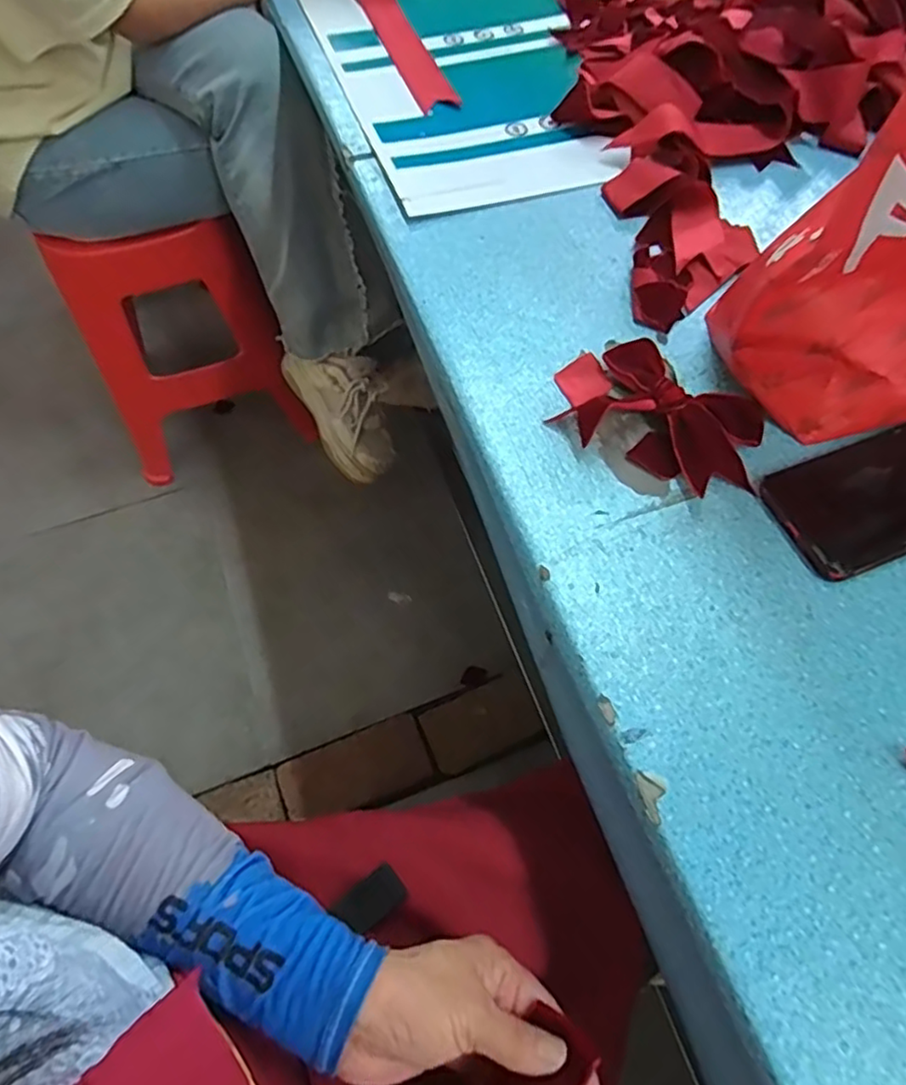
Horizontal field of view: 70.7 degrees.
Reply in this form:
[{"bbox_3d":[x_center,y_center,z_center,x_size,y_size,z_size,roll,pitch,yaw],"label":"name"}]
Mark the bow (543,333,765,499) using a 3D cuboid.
[{"bbox_3d":[0.135,-0.088,0.418,0.134,0.025,0.092,22,64,11],"label":"bow"}]

